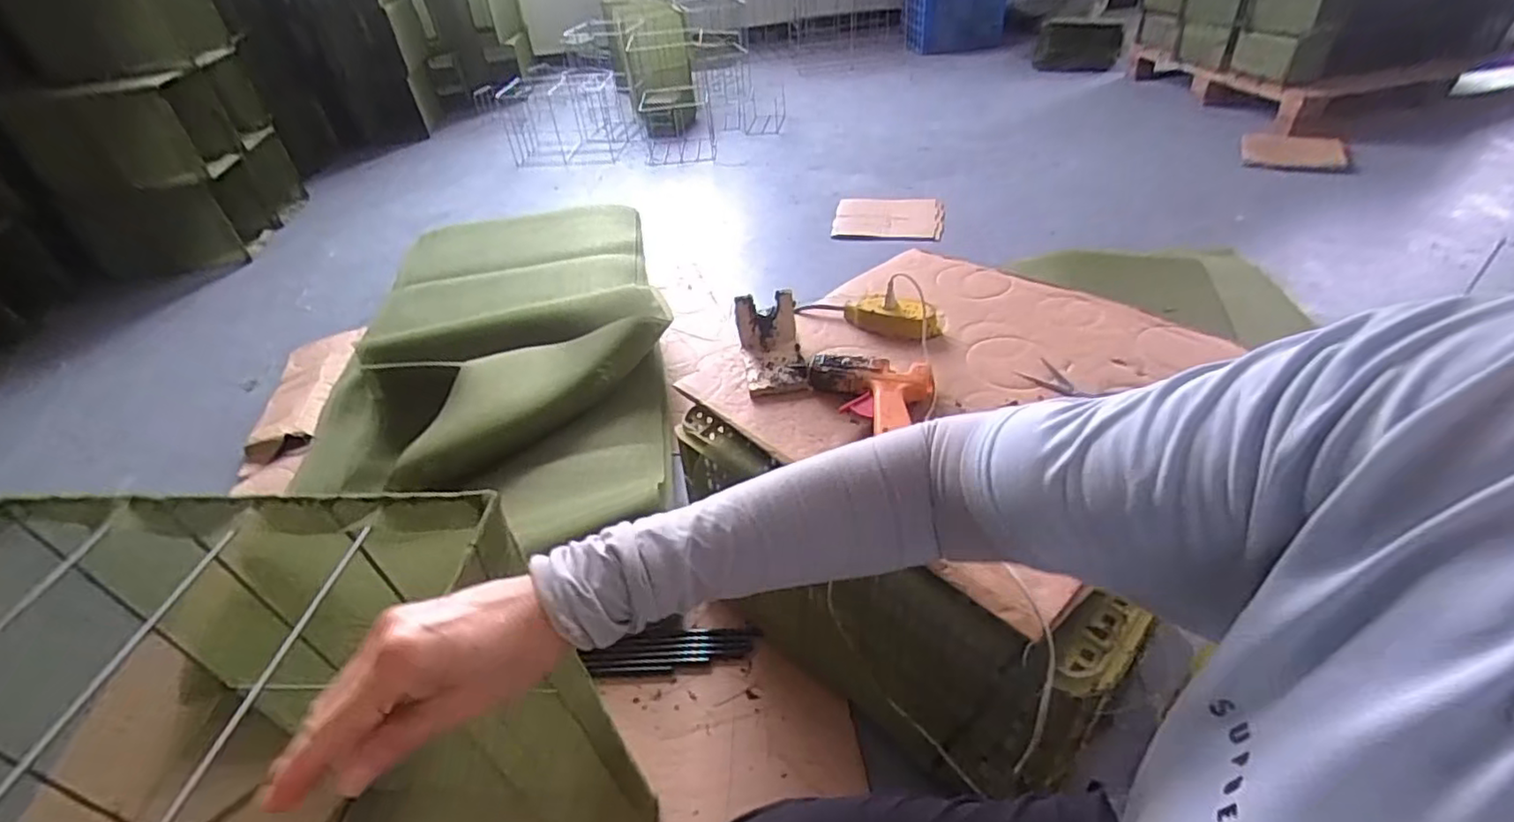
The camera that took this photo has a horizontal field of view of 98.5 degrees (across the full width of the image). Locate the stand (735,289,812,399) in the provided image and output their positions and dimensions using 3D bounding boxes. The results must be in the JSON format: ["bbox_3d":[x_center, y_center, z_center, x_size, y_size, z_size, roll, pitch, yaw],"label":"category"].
[{"bbox_3d":[0.021,-0.097,0.902,0.086,0.081,0.145,-9,40,-4],"label":"stand"}]

